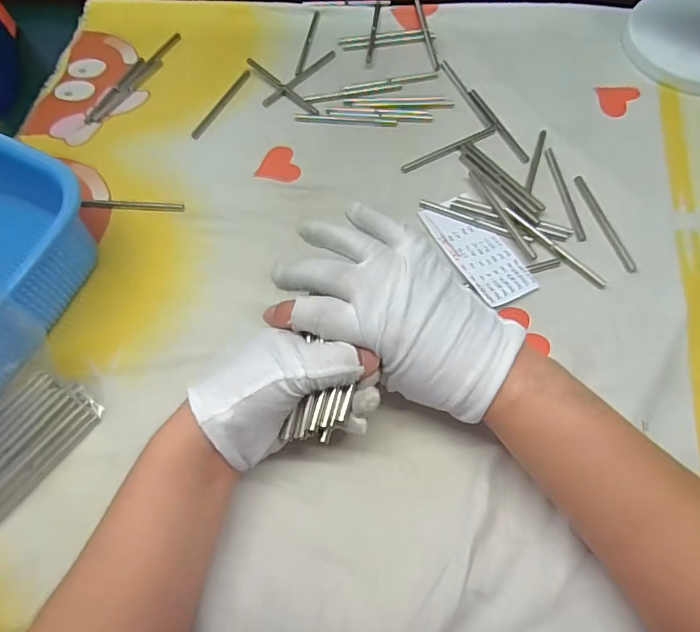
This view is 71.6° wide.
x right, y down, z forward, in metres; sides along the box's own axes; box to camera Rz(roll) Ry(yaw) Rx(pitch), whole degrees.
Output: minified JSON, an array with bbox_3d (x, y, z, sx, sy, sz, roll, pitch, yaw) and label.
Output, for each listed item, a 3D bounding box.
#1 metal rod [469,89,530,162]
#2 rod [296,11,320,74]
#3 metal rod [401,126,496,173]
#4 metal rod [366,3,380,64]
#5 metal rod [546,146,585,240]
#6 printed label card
[{"bbox_3d":[0.132,-0.173,0.434,0.008,0.004,0.095,-23,67,-7],"label":"metal rod"},{"bbox_3d":[-0.042,-0.280,0.492,0.007,0.004,0.092,8,67,7],"label":"rod"},{"bbox_3d":[0.086,-0.146,0.421,0.092,0.004,0.009,-26,67,-8],"label":"metal rod"},{"bbox_3d":[0.024,-0.287,0.486,0.005,0.008,0.085,6,67,6],"label":"metal rod"},{"bbox_3d":[0.176,-0.102,0.397,0.008,0.004,0.093,-7,66,0],"label":"metal rod"},{"bbox_3d":[0.100,-0.055,0.374,0.047,0.009,0.099,-26,67,-8],"label":"printed label card"}]

